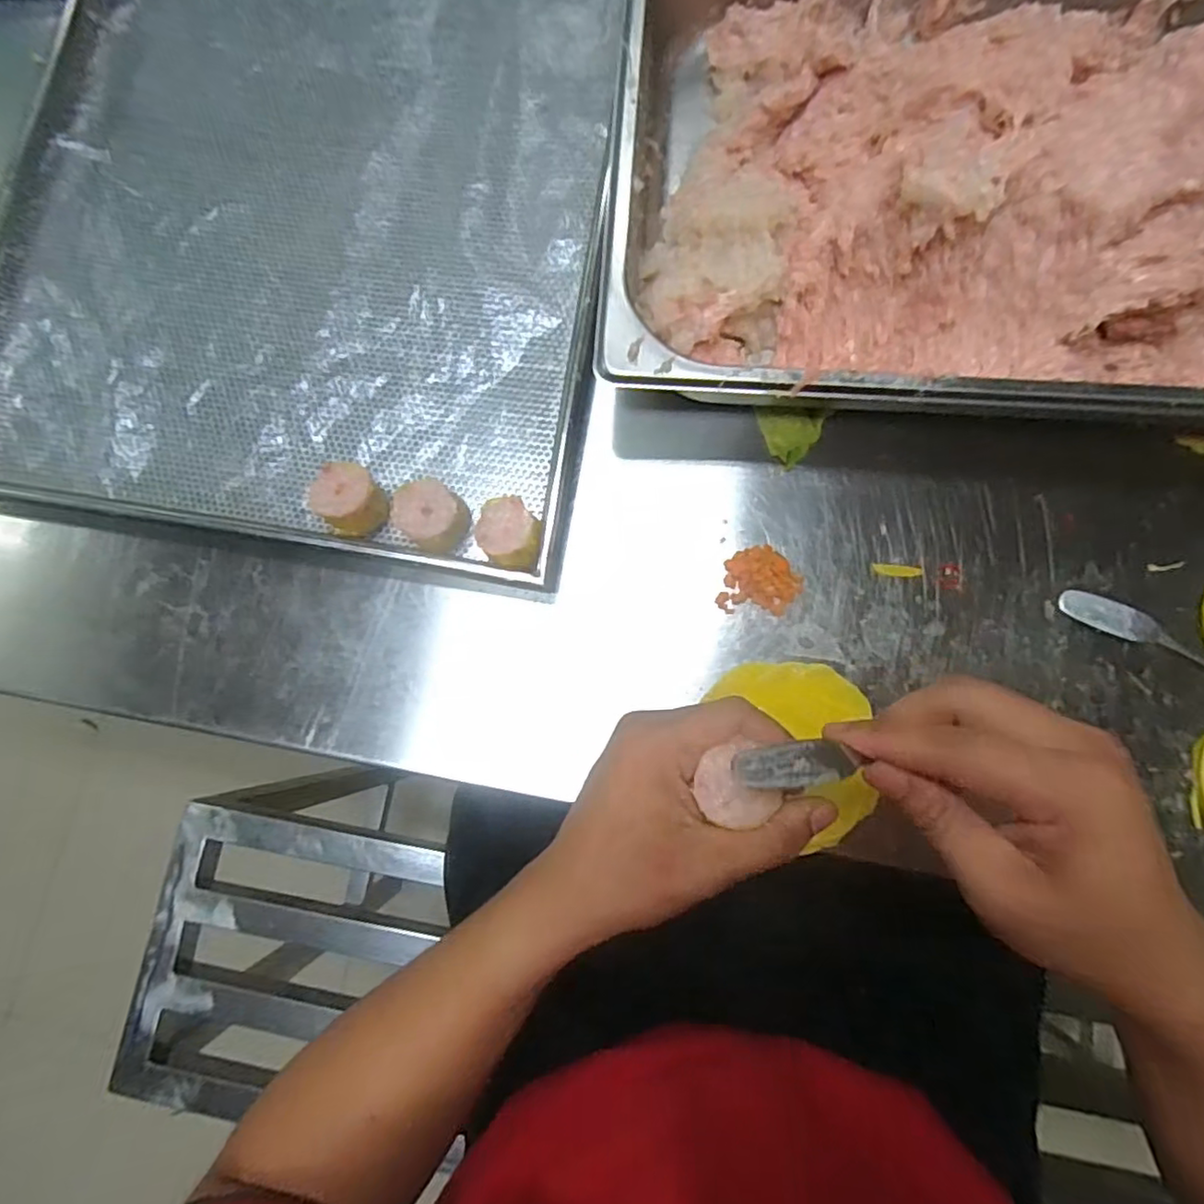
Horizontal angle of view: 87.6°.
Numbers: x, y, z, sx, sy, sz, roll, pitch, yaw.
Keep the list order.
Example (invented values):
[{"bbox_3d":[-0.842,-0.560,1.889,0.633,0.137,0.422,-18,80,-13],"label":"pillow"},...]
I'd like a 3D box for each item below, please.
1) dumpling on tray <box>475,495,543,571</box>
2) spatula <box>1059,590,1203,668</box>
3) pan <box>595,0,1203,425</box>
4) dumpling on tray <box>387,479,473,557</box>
[{"bbox_3d":[-0.054,-0.041,0.381,0.037,0.027,0.042,6,83,4],"label":"dumpling on tray"},{"bbox_3d":[0.331,0.028,0.357,0.135,0.009,0.017,27,85,7],"label":"spatula"},{"bbox_3d":[0.270,-0.254,0.358,0.517,0.092,0.320,4,82,4],"label":"pan"},{"bbox_3d":[-0.102,-0.051,0.383,0.043,0.033,0.036,39,86,8],"label":"dumpling on tray"}]

